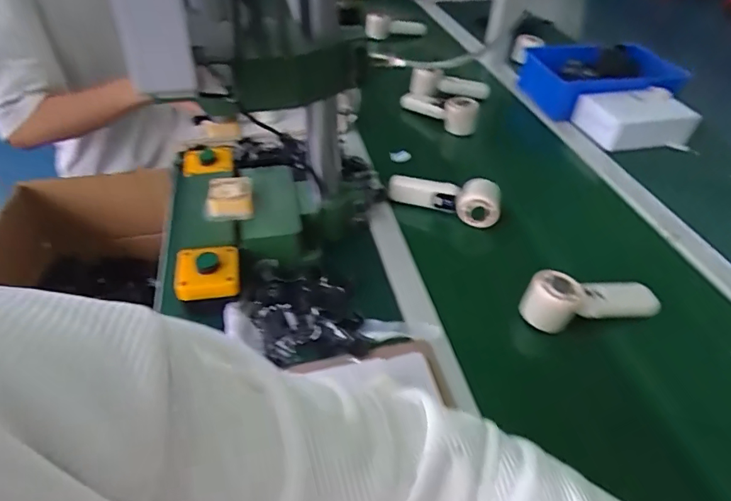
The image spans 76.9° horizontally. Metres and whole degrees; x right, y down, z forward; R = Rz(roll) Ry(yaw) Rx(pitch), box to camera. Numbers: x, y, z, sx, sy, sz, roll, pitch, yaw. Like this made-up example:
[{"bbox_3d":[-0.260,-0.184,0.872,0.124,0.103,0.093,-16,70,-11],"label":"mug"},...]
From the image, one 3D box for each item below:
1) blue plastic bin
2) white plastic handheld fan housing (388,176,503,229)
[{"bbox_3d":[0.513,-0.385,1.042,0.301,0.106,0.244,-3,43,-5],"label":"blue plastic bin"},{"bbox_3d":[0.125,-0.086,0.726,0.169,0.050,0.055,14,44,13],"label":"white plastic handheld fan housing"}]

